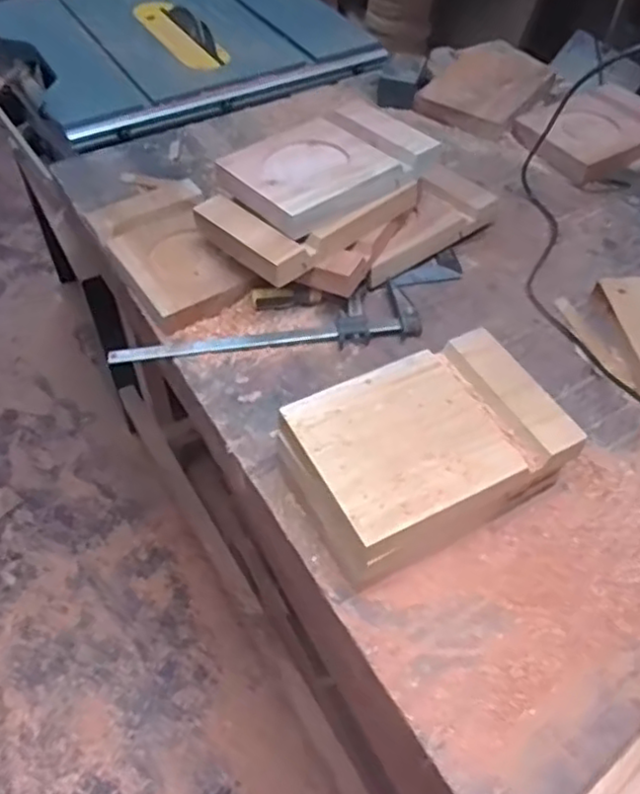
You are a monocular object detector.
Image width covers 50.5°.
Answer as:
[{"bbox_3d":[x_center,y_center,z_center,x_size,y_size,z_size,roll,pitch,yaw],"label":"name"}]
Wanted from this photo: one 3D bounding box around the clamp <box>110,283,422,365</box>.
[{"bbox_3d":[-0.071,-0.094,0.882,0.394,0.024,0.084,-6,51,-6],"label":"clamp"}]

